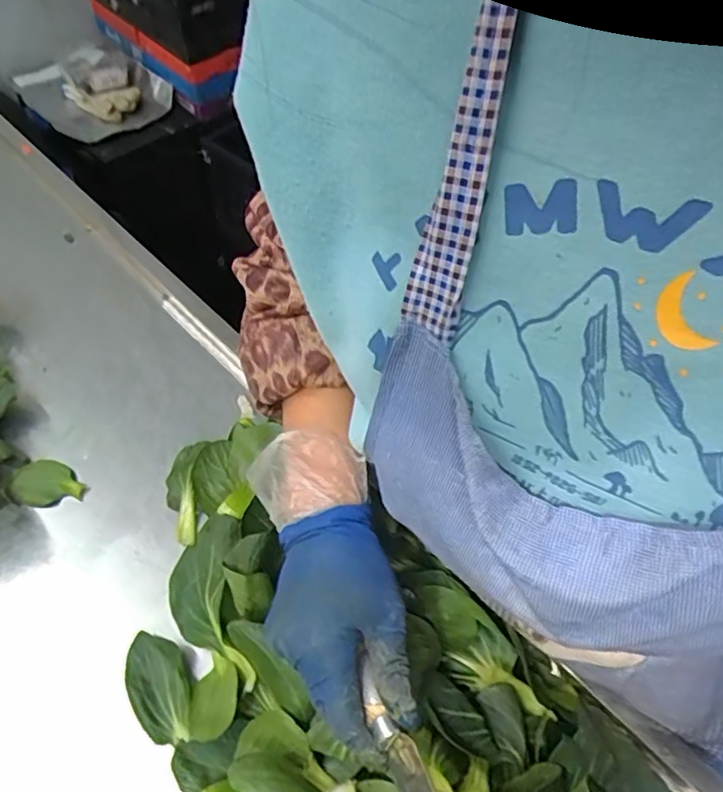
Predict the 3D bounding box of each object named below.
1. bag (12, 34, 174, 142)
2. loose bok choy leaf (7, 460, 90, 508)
[{"bbox_3d":[-0.512,-0.587,1.164,0.258,0.087,0.167,-31,61,-21],"label":"bag"},{"bbox_3d":[-0.266,0.074,0.506,0.066,0.007,0.041,13,56,8],"label":"loose bok choy leaf"}]

